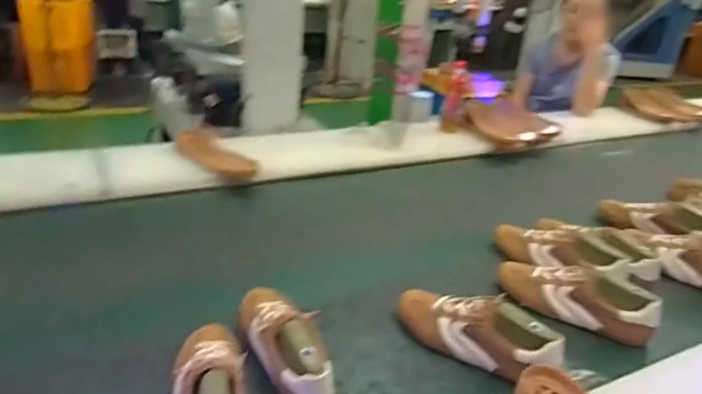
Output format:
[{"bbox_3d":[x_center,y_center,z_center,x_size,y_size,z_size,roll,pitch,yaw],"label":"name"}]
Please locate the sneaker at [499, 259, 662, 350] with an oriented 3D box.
[{"bbox_3d":[0.389,0.161,0.921,0.262,0.107,0.079,22,30,32],"label":"sneaker"}]

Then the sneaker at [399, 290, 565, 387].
[{"bbox_3d":[0.191,0.201,0.826,0.263,0.090,0.081,19,29,27],"label":"sneaker"}]

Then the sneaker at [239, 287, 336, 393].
[{"bbox_3d":[-0.095,0.200,0.771,0.083,0.085,0.255,-11,30,-30],"label":"sneaker"}]

